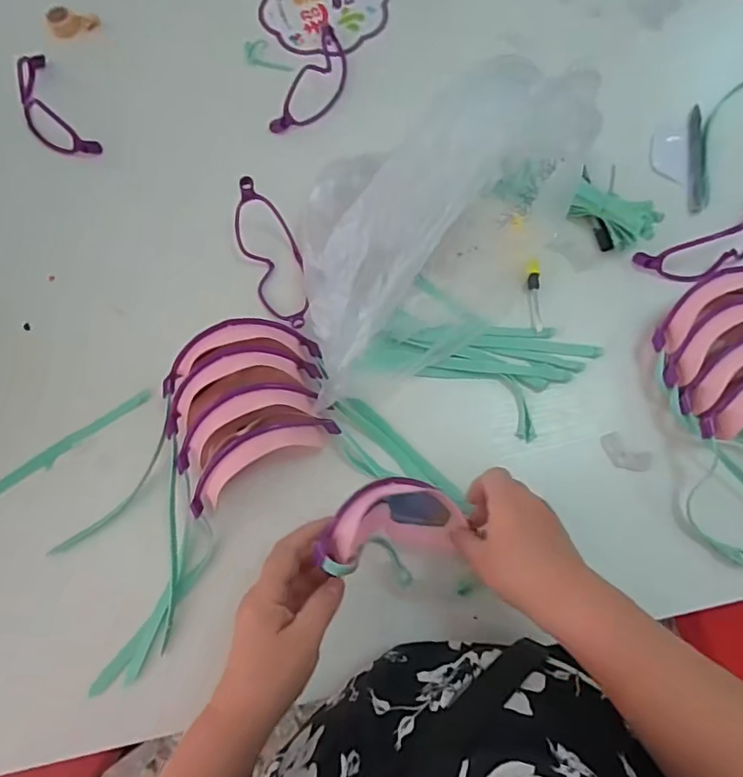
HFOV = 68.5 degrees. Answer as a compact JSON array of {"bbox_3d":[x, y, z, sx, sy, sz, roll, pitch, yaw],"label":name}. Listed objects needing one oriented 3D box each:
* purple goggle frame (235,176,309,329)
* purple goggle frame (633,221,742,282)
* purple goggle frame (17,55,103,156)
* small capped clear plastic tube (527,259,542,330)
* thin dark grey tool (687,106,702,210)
[{"bbox_3d":[-0.103,-0.137,0.579,0.058,0.058,0.158,-21,89,-5],"label":"purple goggle frame"},{"bbox_3d":[0.365,-0.155,0.581,0.152,0.031,0.055,-24,76,-5],"label":"purple goggle frame"},{"bbox_3d":[-0.391,-0.337,0.662,0.057,0.056,0.166,-33,77,-8],"label":"purple goggle frame"},{"bbox_3d":[0.173,-0.099,0.577,0.014,0.012,0.075,2,75,2],"label":"small capped clear plastic tube"},{"bbox_3d":[0.373,-0.267,0.628,0.015,0.015,0.135,8,75,3],"label":"thin dark grey tool"}]

